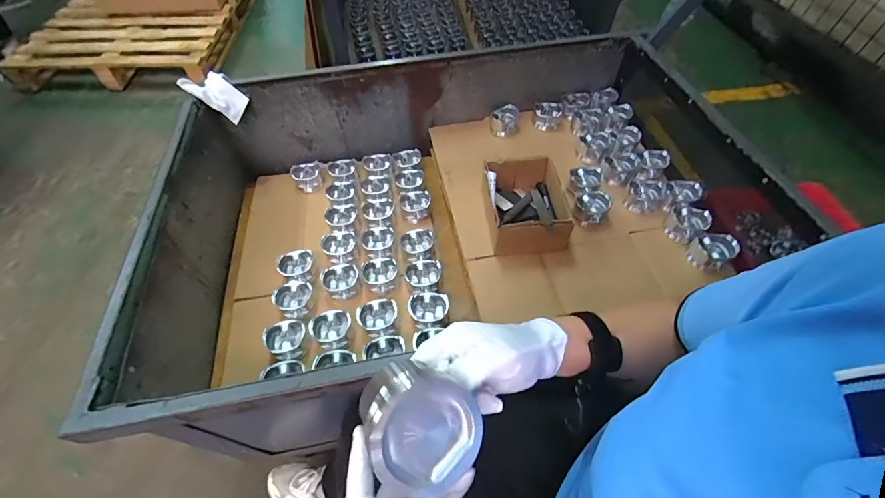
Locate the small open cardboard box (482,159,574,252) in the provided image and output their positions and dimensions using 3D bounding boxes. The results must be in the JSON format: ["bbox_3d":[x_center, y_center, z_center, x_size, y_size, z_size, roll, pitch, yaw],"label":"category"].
[{"bbox_3d":[0.178,-0.096,0.819,0.164,0.109,0.200,-7,55,-5],"label":"small open cardboard box"}]

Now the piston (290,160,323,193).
[{"bbox_3d":[-0.353,-0.193,1.016,0.081,0.044,0.073,-23,58,-15],"label":"piston"}]

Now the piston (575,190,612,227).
[{"bbox_3d":[0.326,-0.094,0.840,0.071,0.043,0.083,19,57,13],"label":"piston"}]

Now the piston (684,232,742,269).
[{"bbox_3d":[0.534,0.004,0.766,0.066,0.069,0.065,0,55,0],"label":"piston"}]

